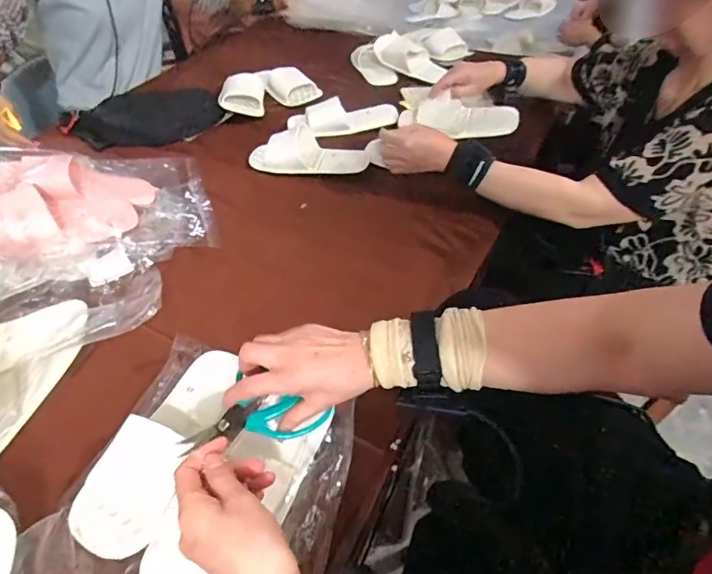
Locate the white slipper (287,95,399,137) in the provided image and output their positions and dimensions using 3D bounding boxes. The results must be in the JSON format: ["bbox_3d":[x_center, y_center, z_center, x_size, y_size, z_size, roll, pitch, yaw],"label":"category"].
[{"bbox_3d":[-0.028,-0.371,1.018,0.229,0.051,0.090,-8,46,-8],"label":"white slipper"}]

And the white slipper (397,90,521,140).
[{"bbox_3d":[0.205,-0.342,0.952,0.228,0.042,0.076,13,47,12],"label":"white slipper"}]

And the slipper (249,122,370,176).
[{"bbox_3d":[-0.091,-0.264,0.909,0.225,0.050,0.092,6,46,6],"label":"slipper"}]

